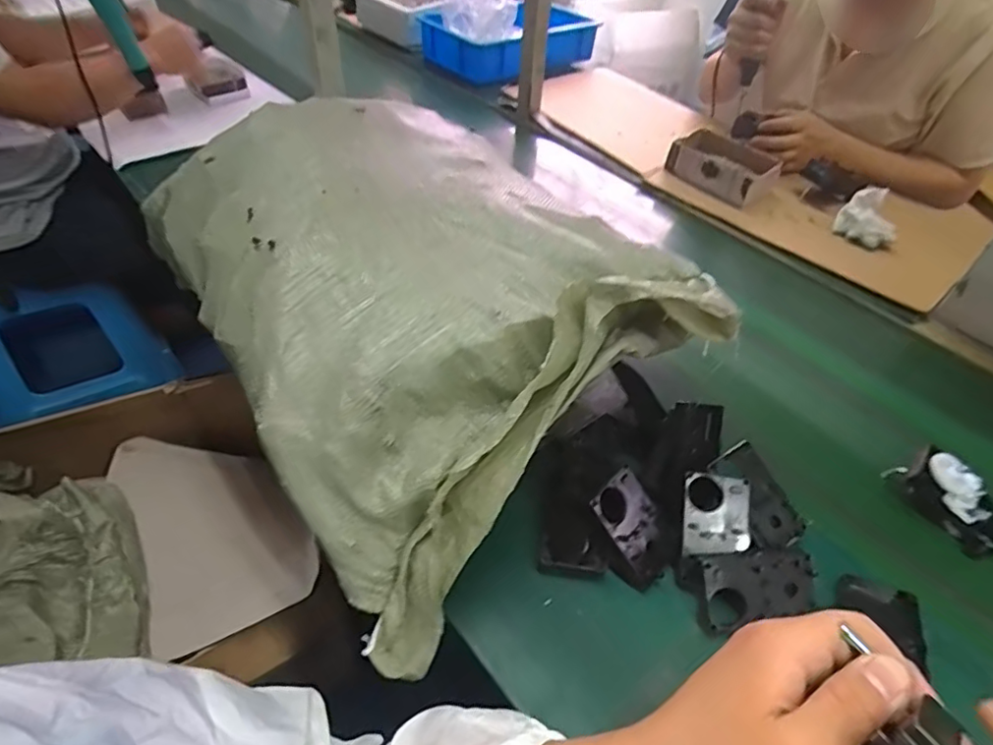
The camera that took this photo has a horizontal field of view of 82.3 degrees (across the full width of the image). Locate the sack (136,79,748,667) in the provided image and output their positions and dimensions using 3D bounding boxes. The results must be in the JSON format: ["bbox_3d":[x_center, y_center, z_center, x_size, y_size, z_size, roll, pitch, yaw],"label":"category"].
[{"bbox_3d":[-0.120,-0.098,0.610,0.384,0.197,0.611,-30,55,-30],"label":"sack"}]

